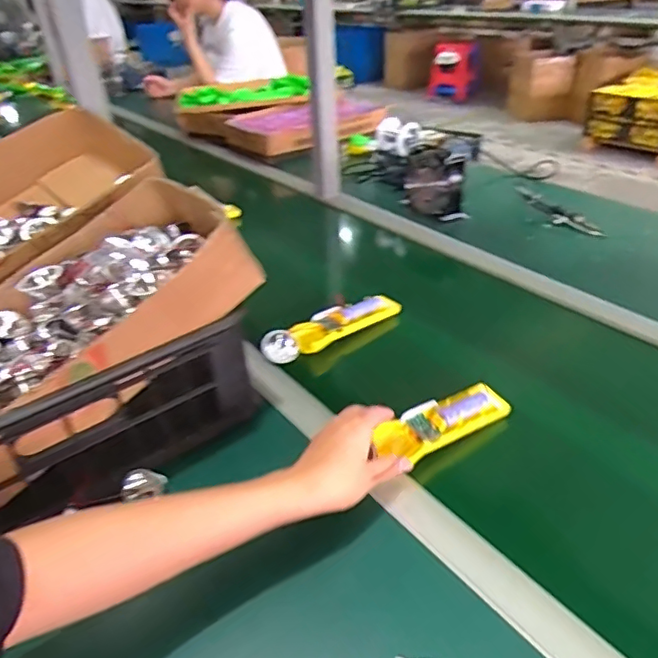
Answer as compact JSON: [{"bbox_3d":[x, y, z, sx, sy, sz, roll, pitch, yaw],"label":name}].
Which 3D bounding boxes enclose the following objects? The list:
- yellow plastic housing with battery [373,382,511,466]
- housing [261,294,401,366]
[{"bbox_3d":[0.123,0.099,0.606,0.163,0.025,0.049,-16,35,-26],"label":"yellow plastic housing with battery"},{"bbox_3d":[0.008,-0.009,0.801,0.216,0.038,0.043,-25,39,-29],"label":"housing"}]

